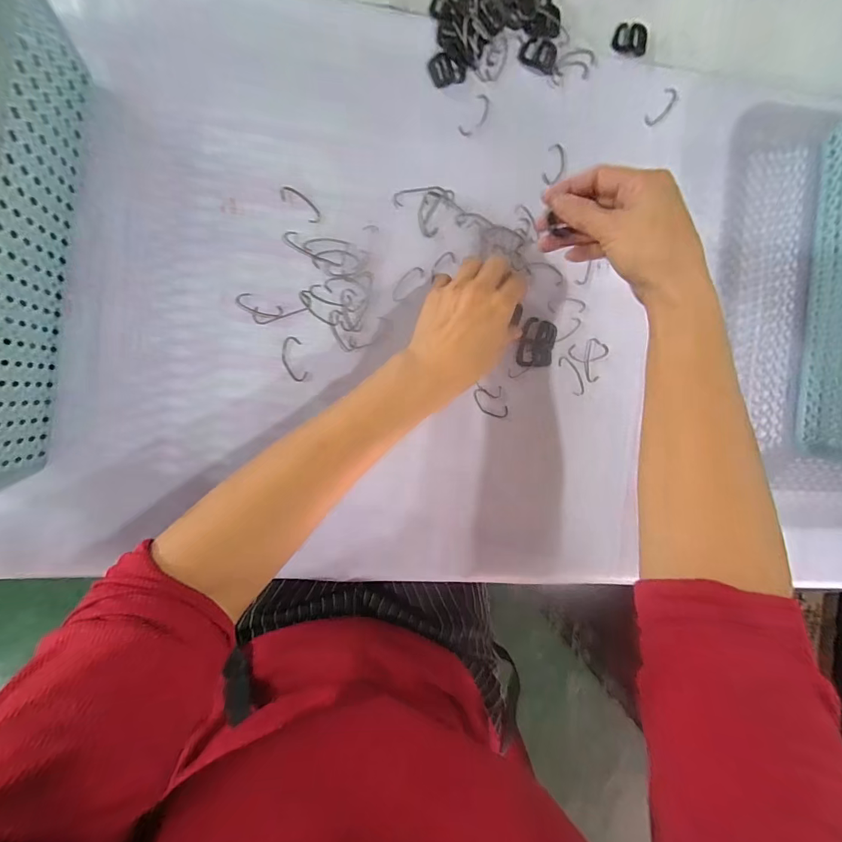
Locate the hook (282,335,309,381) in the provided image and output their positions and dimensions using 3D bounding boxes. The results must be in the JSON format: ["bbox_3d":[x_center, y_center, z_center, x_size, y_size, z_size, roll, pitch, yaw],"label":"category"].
[{"bbox_3d":[-0.108,-0.052,0.349,0.018,0.004,0.039,-11,95,-7],"label":"hook"}]

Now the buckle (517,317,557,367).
[{"bbox_3d":[0.107,-0.071,0.377,0.034,0.005,0.044,12,92,-8],"label":"buckle"}]

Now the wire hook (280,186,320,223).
[{"bbox_3d":[-0.101,-0.183,0.346,0.039,0.004,0.015,38,88,-8],"label":"wire hook"}]

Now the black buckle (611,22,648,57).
[{"bbox_3d":[0.190,-0.346,0.370,0.033,0.004,0.025,1,94,-7],"label":"black buckle"}]

